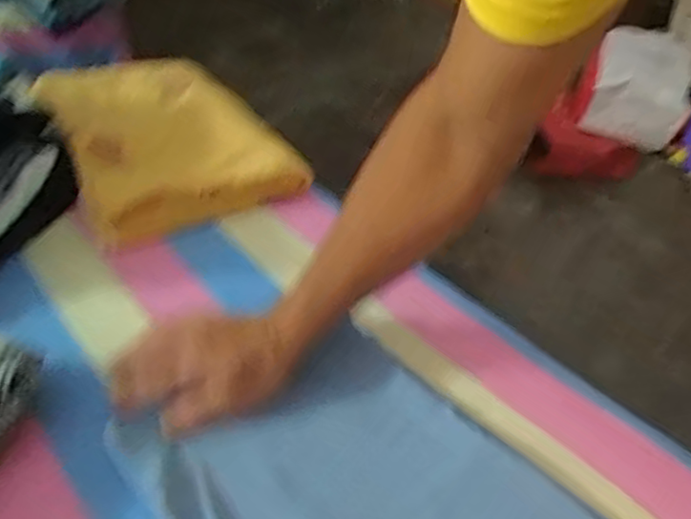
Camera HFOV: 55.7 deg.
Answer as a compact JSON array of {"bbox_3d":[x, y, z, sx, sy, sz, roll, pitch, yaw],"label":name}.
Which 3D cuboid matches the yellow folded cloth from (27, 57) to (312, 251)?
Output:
[{"bbox_3d":[-0.210,-0.148,0.756,0.228,0.068,0.318,-23,43,-22],"label":"yellow folded cloth"}]

